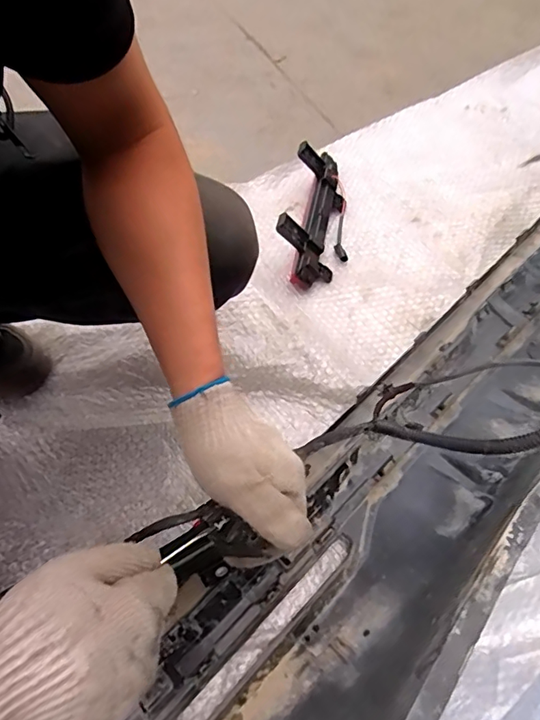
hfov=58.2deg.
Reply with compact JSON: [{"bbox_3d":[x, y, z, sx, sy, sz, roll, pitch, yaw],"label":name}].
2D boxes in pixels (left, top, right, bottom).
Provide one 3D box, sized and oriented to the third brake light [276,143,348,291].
[{"bbox_3d":[0.083,-0.251,0.795,0.111,0.067,0.299,12,59,3],"label":"third brake light"}]

